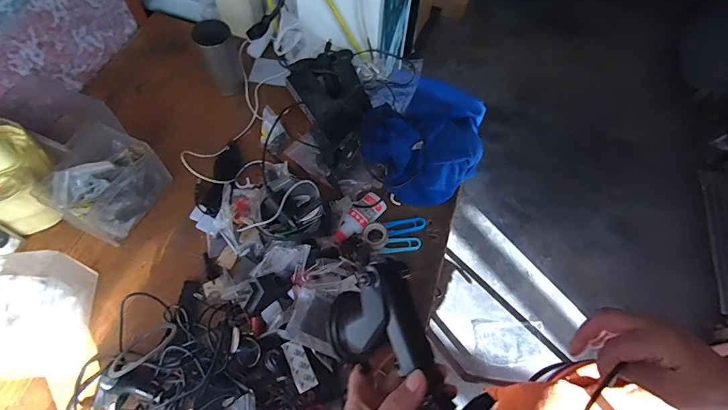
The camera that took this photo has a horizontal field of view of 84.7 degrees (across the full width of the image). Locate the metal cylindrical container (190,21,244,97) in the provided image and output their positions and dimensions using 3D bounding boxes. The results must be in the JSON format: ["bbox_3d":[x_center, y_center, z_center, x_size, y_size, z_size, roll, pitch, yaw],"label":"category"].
[{"bbox_3d":[-0.250,-0.253,0.700,0.060,0.104,0.075,-16,64,-11],"label":"metal cylindrical container"}]

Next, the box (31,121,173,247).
[{"bbox_3d":[-0.383,-0.034,0.592,0.114,0.081,0.141,29,64,12],"label":"box"}]

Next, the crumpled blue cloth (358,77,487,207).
[{"bbox_3d":[0.109,-0.112,0.660,0.229,0.063,0.187,-37,69,-20],"label":"crumpled blue cloth"}]

